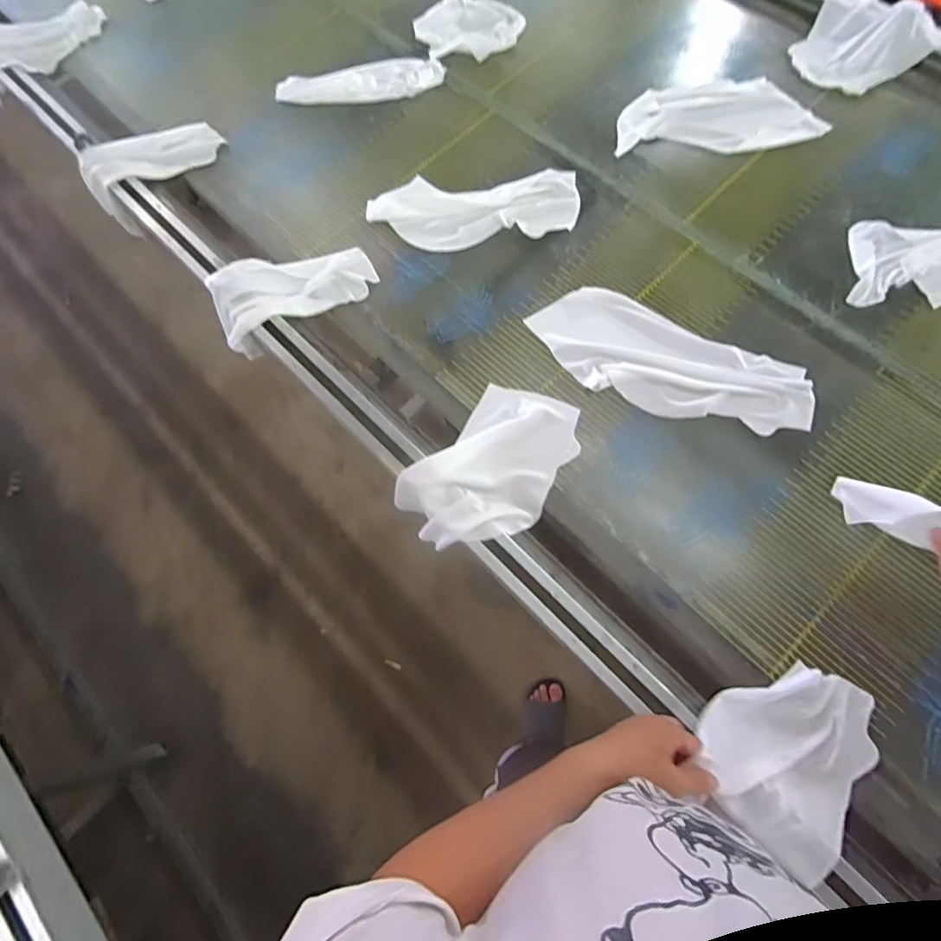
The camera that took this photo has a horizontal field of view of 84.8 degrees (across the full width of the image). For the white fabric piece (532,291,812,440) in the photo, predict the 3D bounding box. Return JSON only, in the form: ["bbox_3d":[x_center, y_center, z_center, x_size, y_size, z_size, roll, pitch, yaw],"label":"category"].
[{"bbox_3d":[0.310,-0.167,0.810,0.434,0.024,0.166,24,74,12],"label":"white fabric piece"}]

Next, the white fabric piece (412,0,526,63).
[{"bbox_3d":[-0.005,-0.961,1.112,0.201,0.034,0.193,-24,71,-4],"label":"white fabric piece"}]

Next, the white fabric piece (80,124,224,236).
[{"bbox_3d":[-0.630,-0.604,1.056,0.284,0.121,0.120,-25,71,-4],"label":"white fabric piece"}]

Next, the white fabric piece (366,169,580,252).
[{"bbox_3d":[0.005,-0.478,0.942,0.375,0.023,0.152,-1,71,4],"label":"white fabric piece"}]

